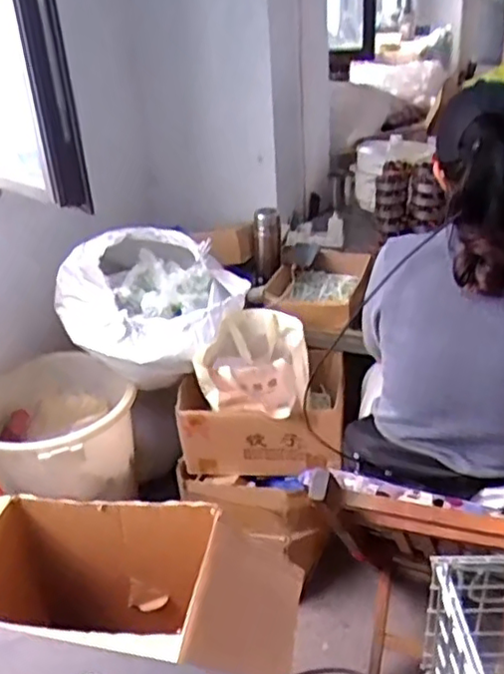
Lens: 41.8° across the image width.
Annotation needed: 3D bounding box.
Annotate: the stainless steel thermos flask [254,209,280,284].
[{"bbox_3d":[0.040,-0.262,1.843,0.078,0.191,0.097,-3,27,2],"label":"stainless steel thermos flask"}]

